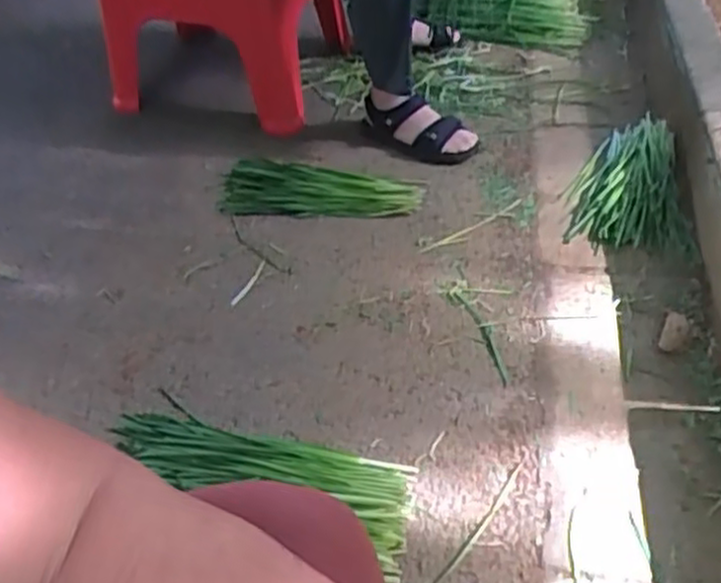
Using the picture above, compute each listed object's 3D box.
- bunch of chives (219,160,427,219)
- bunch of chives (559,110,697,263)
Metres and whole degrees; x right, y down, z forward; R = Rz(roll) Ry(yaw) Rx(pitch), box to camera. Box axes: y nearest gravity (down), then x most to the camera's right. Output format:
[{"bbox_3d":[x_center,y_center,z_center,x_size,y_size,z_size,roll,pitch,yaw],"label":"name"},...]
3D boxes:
[{"bbox_3d":[-0.075,-0.179,1.335,0.366,0.030,0.155,6,46,11],"label":"bunch of chives"},{"bbox_3d":[0.448,-0.187,1.278,0.193,0.046,0.308,3,46,8],"label":"bunch of chives"}]

